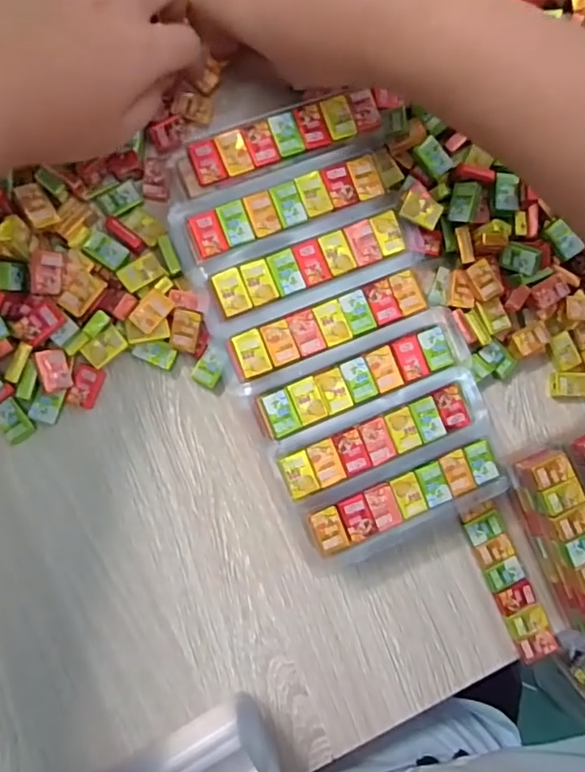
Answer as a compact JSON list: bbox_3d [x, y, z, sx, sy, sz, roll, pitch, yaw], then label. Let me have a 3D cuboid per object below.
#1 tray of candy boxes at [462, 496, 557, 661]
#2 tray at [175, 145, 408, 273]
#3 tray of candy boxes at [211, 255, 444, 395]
[{"bbox_3d":[0.146,0.132,0.373,0.027,0.009,0.107,-24,91,-9],"label":"tray of candy boxes"},{"bbox_3d":[0.003,-0.111,0.350,0.152,0.031,0.041,-23,91,-9],"label":"tray"},{"bbox_3d":[0.022,-0.039,0.352,0.137,0.040,0.043,-19,91,-9],"label":"tray of candy boxes"}]

